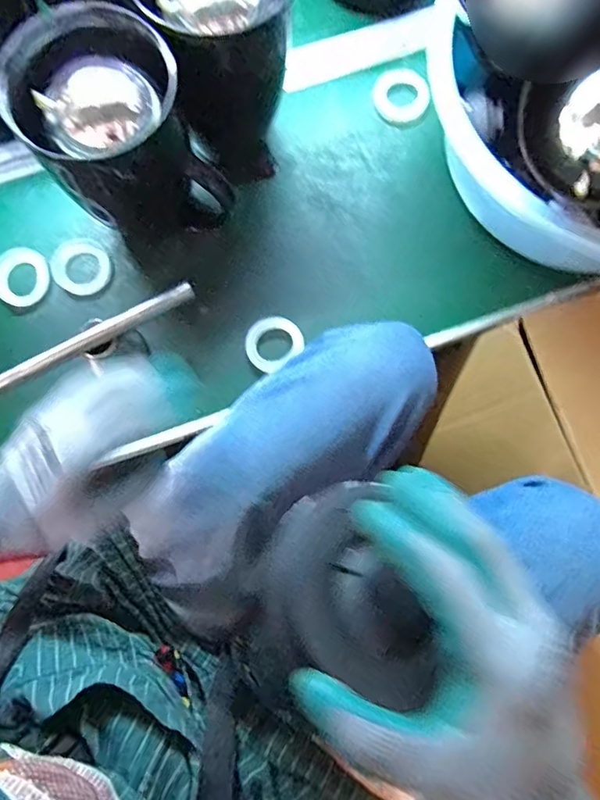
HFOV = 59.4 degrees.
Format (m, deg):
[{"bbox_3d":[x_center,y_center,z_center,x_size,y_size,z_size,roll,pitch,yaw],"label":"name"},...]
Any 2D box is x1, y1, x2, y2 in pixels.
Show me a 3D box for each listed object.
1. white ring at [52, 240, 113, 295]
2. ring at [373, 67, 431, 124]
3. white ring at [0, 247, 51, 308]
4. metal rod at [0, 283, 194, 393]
[{"bbox_3d":[-0.231,-0.141,0.560,0.059,0.010,0.059,0,79,1],"label":"white ring"},{"bbox_3d":[0.115,-0.344,0.594,0.062,0.006,0.071,26,80,5],"label":"ring"},{"bbox_3d":[-0.294,-0.132,0.557,0.056,0.019,0.060,0,79,1],"label":"white ring"},{"bbox_3d":[-0.192,-0.057,0.486,0.201,0.012,0.016,-28,80,-5],"label":"metal rod"}]

